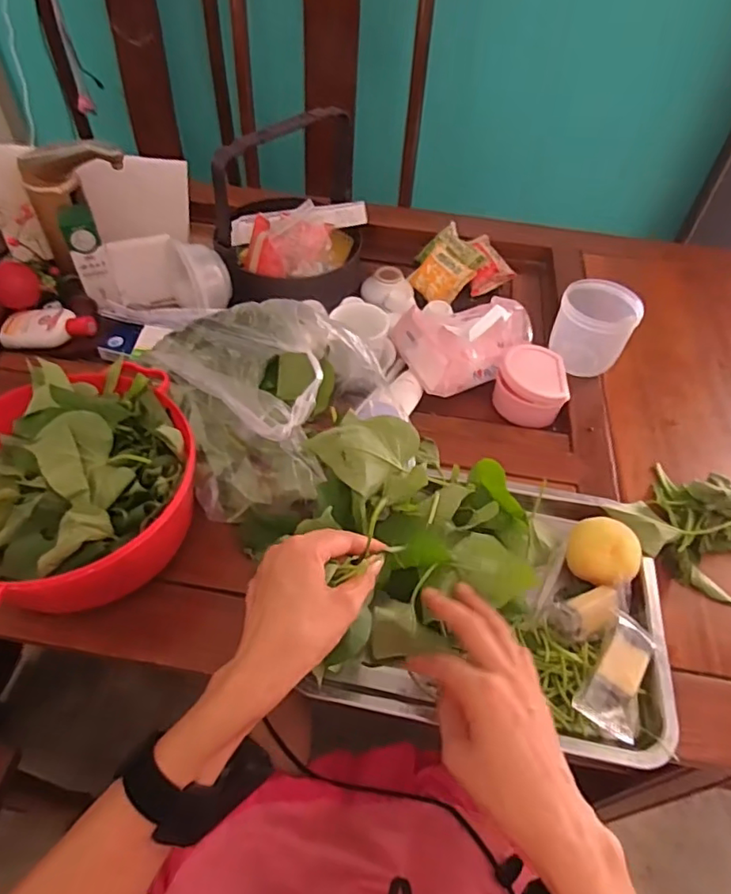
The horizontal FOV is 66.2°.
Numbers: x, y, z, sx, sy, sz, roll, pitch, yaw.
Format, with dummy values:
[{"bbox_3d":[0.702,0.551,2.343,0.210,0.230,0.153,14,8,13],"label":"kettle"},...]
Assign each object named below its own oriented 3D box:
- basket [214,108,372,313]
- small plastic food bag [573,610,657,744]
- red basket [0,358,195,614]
[{"bbox_3d":[-0.099,-0.322,0.766,0.203,0.193,0.166,-5,51,-7],"label":"basket"},{"bbox_3d":[0.201,0.179,0.444,0.047,0.020,0.088,25,69,16],"label":"small plastic food bag"},{"bbox_3d":[-0.255,0.032,0.475,0.207,0.101,0.207,2,51,-2],"label":"red basket"}]

